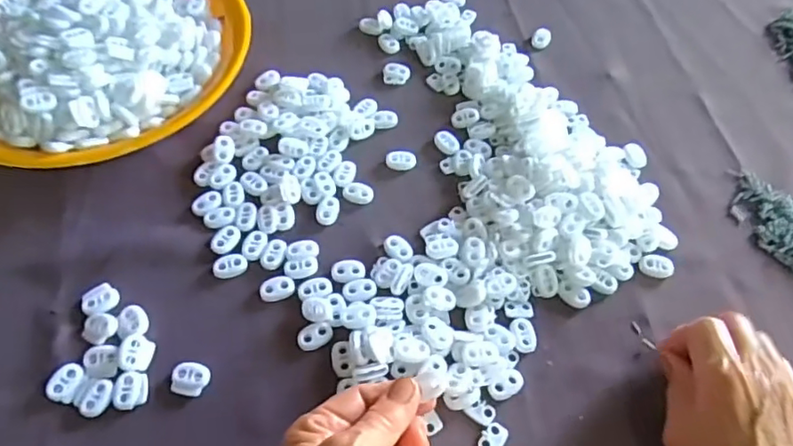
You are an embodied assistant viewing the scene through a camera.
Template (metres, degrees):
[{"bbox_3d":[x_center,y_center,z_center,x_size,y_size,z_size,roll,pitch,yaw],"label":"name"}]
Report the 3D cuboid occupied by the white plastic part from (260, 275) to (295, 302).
[{"bbox_3d":[-0.079,0.043,0.379,0.022,0.004,0.016,-18,61,-12],"label":"white plastic part"}]

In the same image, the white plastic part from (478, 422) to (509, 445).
[{"bbox_3d":[0.056,0.126,0.333,0.014,0.004,0.018,33,63,17],"label":"white plastic part"}]

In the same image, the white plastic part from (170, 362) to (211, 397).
[{"bbox_3d":[-0.125,0.094,0.346,0.022,0.004,0.022,4,57,-6],"label":"white plastic part"}]

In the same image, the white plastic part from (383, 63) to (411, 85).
[{"bbox_3d":[0.000,-0.127,0.486,0.022,0.004,0.022,1,58,-1],"label":"white plastic part"}]

